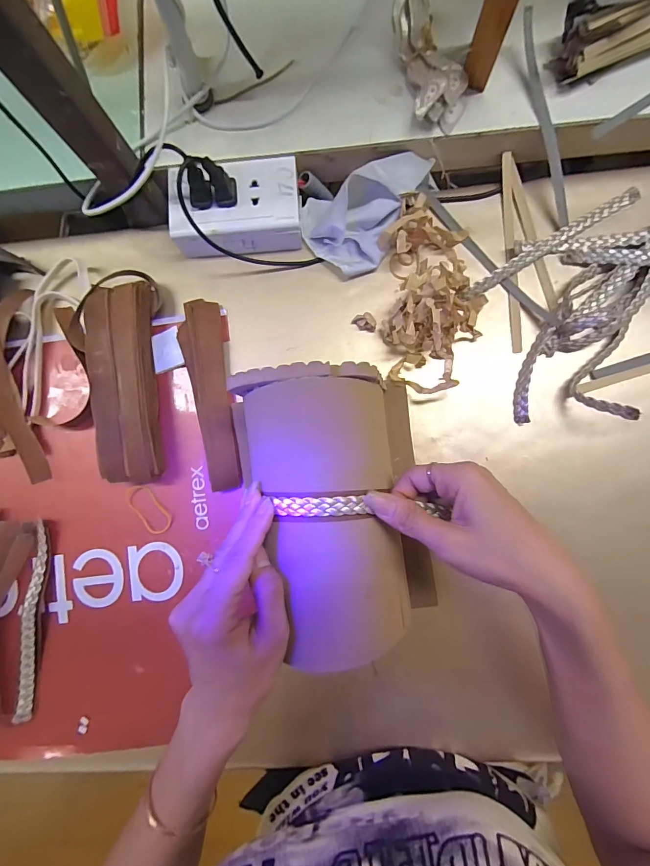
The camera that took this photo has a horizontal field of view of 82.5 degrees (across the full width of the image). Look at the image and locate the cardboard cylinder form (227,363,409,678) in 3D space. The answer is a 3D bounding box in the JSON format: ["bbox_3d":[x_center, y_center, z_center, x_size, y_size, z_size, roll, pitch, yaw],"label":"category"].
[{"bbox_3d":[0.008,0.054,0.284,0.105,0.095,0.199,-10,84,3],"label":"cardboard cylinder form"}]

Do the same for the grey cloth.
[{"bbox_3d":[0.044,-0.205,0.345,0.126,0.047,0.085,-15,86,2],"label":"grey cloth"}]

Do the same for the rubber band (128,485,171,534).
[{"bbox_3d":[-0.172,0.075,0.360,0.025,0.004,0.053,-42,85,0],"label":"rubber band"}]

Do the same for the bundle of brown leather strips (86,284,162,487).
[{"bbox_3d":[-0.189,-0.050,0.351,0.057,0.034,0.192,-7,86,3],"label":"bundle of brown leather strips"}]

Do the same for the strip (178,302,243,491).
[{"bbox_3d":[-0.109,-0.037,0.357,0.039,0.017,0.182,-10,86,3],"label":"strip"}]

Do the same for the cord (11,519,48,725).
[{"bbox_3d":[-0.283,0.182,0.357,0.013,0.013,0.188,4,87,4],"label":"cord"}]

